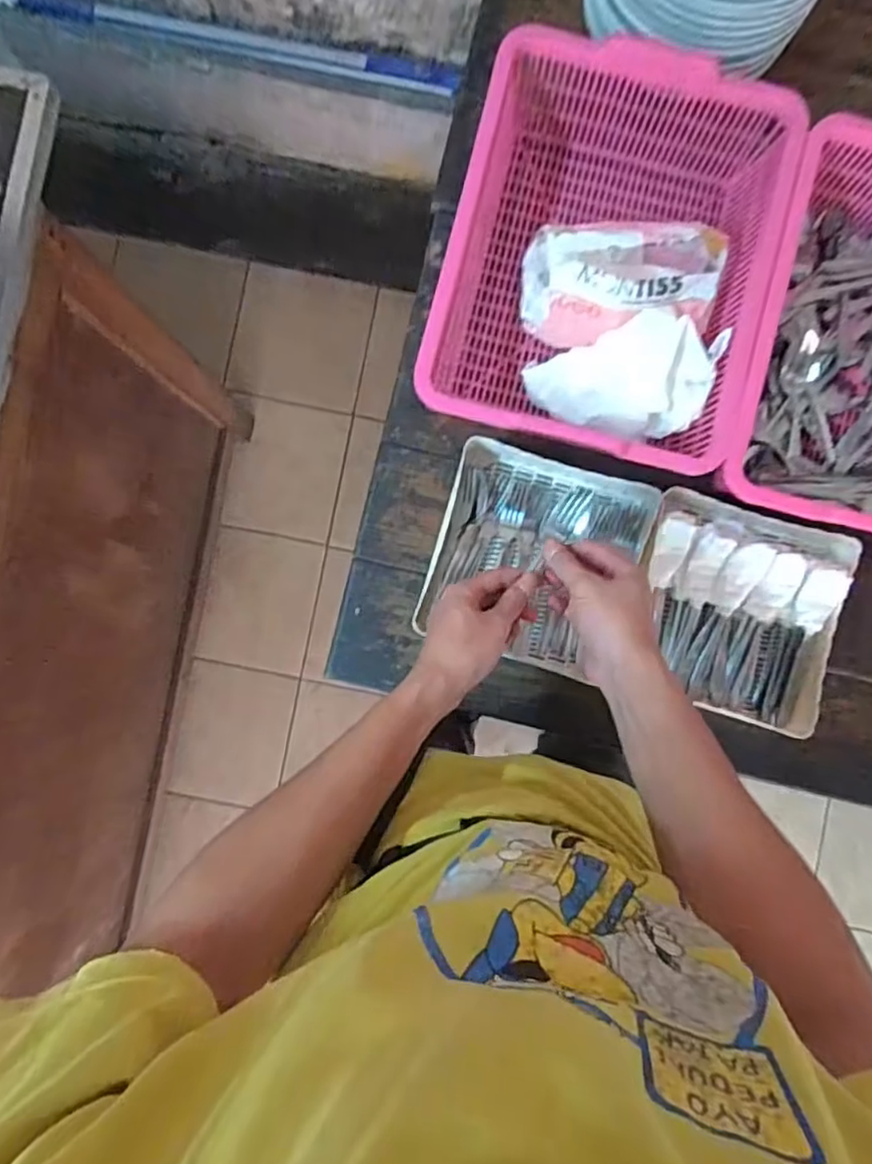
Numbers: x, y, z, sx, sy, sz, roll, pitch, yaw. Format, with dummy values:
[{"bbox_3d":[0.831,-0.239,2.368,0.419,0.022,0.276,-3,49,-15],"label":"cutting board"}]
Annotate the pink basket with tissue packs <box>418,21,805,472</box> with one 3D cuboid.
[{"bbox_3d":[0.173,-0.325,0.674,0.308,0.124,0.393,15,88,0],"label":"pink basket with tissue packs"}]

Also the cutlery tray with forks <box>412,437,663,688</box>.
[{"bbox_3d":[0.107,-0.027,0.682,0.212,0.054,0.221,16,88,0],"label":"cutlery tray with forks"}]

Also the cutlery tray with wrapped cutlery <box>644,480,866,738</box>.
[{"bbox_3d":[0.314,0.027,0.666,0.202,0.058,0.218,16,88,0],"label":"cutlery tray with wrapped cutlery"}]

